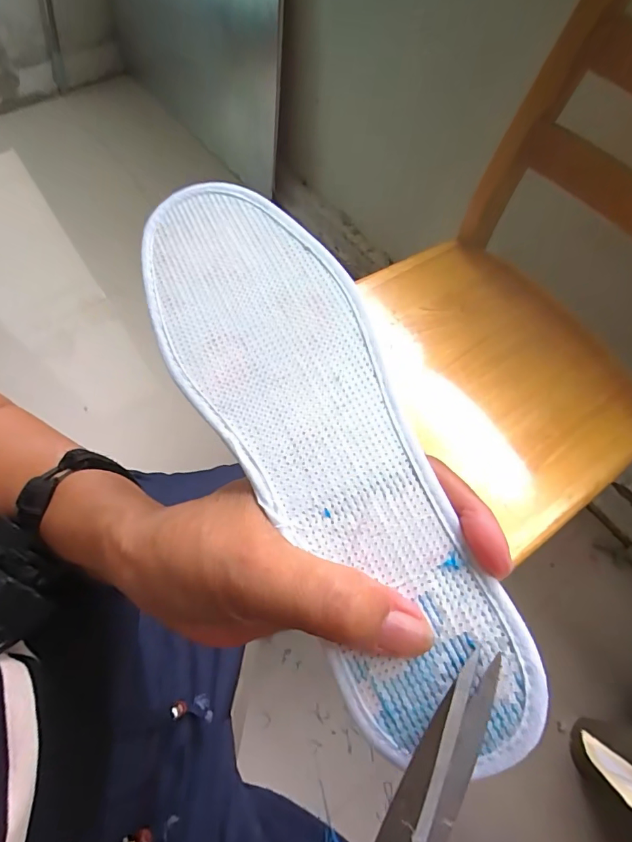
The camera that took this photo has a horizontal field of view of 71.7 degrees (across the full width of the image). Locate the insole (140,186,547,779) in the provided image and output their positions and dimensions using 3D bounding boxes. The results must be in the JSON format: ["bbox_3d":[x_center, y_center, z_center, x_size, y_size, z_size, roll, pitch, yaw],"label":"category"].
[{"bbox_3d":[-0.001,-0.001,0.163,0.073,0.008,0.231,-31,73,-3],"label":"insole"}]

